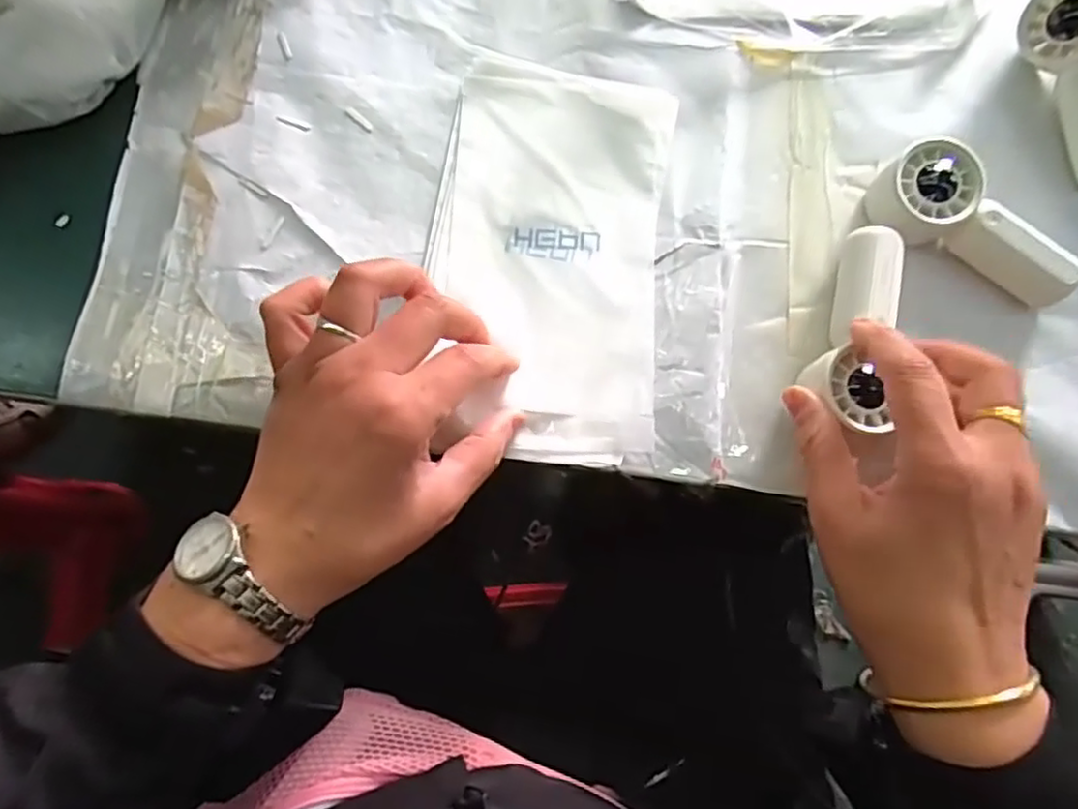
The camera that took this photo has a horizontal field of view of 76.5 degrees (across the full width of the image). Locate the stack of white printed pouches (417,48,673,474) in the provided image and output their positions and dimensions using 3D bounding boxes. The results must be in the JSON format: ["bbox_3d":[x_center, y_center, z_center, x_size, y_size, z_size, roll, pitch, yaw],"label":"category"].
[{"bbox_3d":[0.004,-0.081,0.364,0.121,0.010,0.219,6,78,0],"label":"stack of white printed pouches"}]

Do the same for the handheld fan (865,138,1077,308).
[{"bbox_3d":[0.227,-0.095,0.356,0.105,0.033,0.037,31,79,5],"label":"handheld fan"}]

